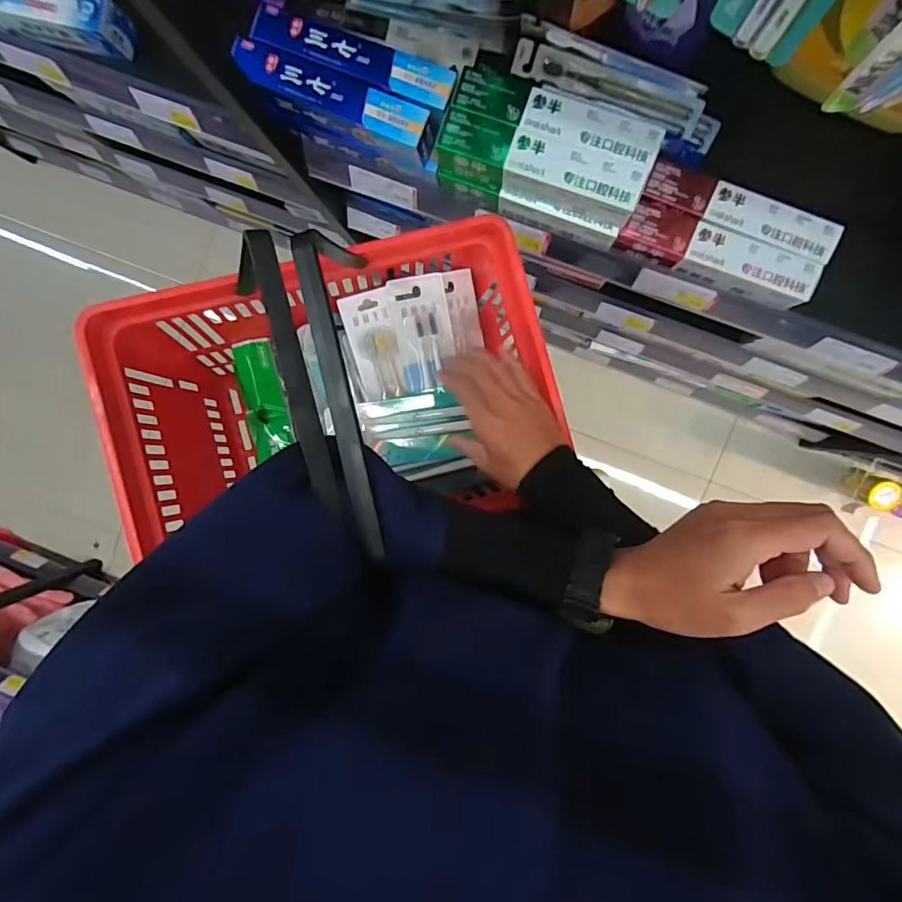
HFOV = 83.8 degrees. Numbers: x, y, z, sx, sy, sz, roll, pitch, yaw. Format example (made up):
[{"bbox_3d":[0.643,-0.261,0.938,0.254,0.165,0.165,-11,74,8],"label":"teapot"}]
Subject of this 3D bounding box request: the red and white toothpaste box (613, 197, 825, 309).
[{"bbox_3d":[0.310,-0.229,0.590,0.216,0.040,0.051,23,95,3],"label":"red and white toothpaste box"}]

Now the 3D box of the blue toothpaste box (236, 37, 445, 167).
[{"bbox_3d":[-0.126,-0.384,0.556,0.226,0.048,0.046,24,95,3],"label":"blue toothpaste box"}]

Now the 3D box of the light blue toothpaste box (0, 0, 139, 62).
[{"bbox_3d":[-0.521,-0.559,0.636,0.212,0.063,0.049,15,94,4],"label":"light blue toothpaste box"}]

